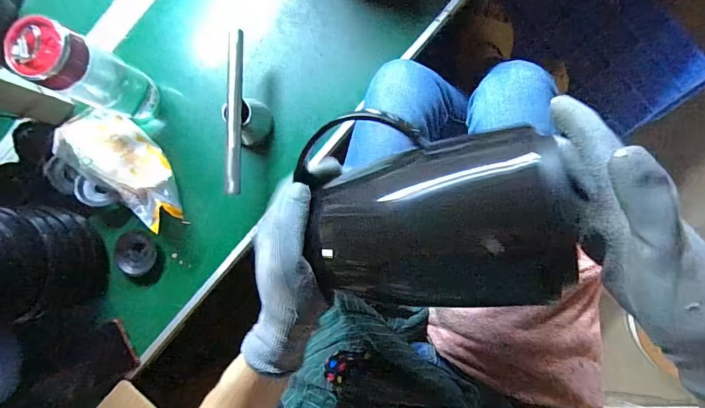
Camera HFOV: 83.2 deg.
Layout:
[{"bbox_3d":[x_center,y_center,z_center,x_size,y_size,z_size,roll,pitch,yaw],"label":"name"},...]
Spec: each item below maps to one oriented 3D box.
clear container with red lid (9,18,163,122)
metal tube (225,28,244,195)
[{"bbox_3d":[-0.318,-0.157,0.497,0.068,0.190,0.067,0,88,6],"label":"clear container with red lid"},{"bbox_3d":[-0.146,-0.113,0.490,0.018,0.013,0.201,1,88,6],"label":"metal tube"}]

